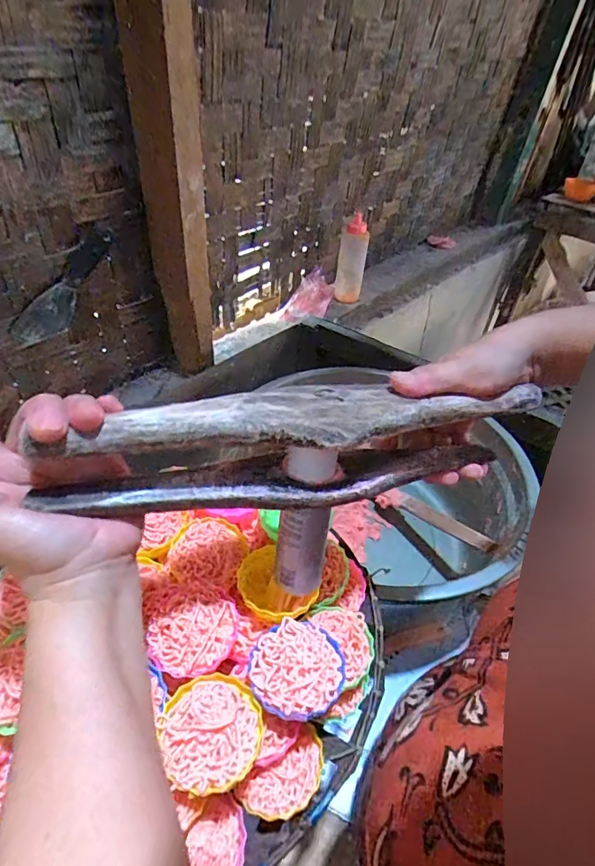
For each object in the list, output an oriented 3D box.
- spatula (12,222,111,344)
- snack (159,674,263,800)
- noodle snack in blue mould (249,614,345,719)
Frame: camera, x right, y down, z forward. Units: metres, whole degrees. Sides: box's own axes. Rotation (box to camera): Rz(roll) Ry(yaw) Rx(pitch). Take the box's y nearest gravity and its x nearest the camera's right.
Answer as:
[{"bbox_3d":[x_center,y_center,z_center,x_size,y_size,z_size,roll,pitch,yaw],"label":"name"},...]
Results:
[{"bbox_3d":[-0.318,-0.201,0.634,0.010,0.061,0.192,39,93,33],"label":"spatula"},{"bbox_3d":[-0.049,0.172,0.269,0.055,0.015,0.060,2,43,-2],"label":"snack"},{"bbox_3d":[0.000,0.149,0.294,0.059,0.011,0.060,12,44,9],"label":"noodle snack in blue mould"}]

